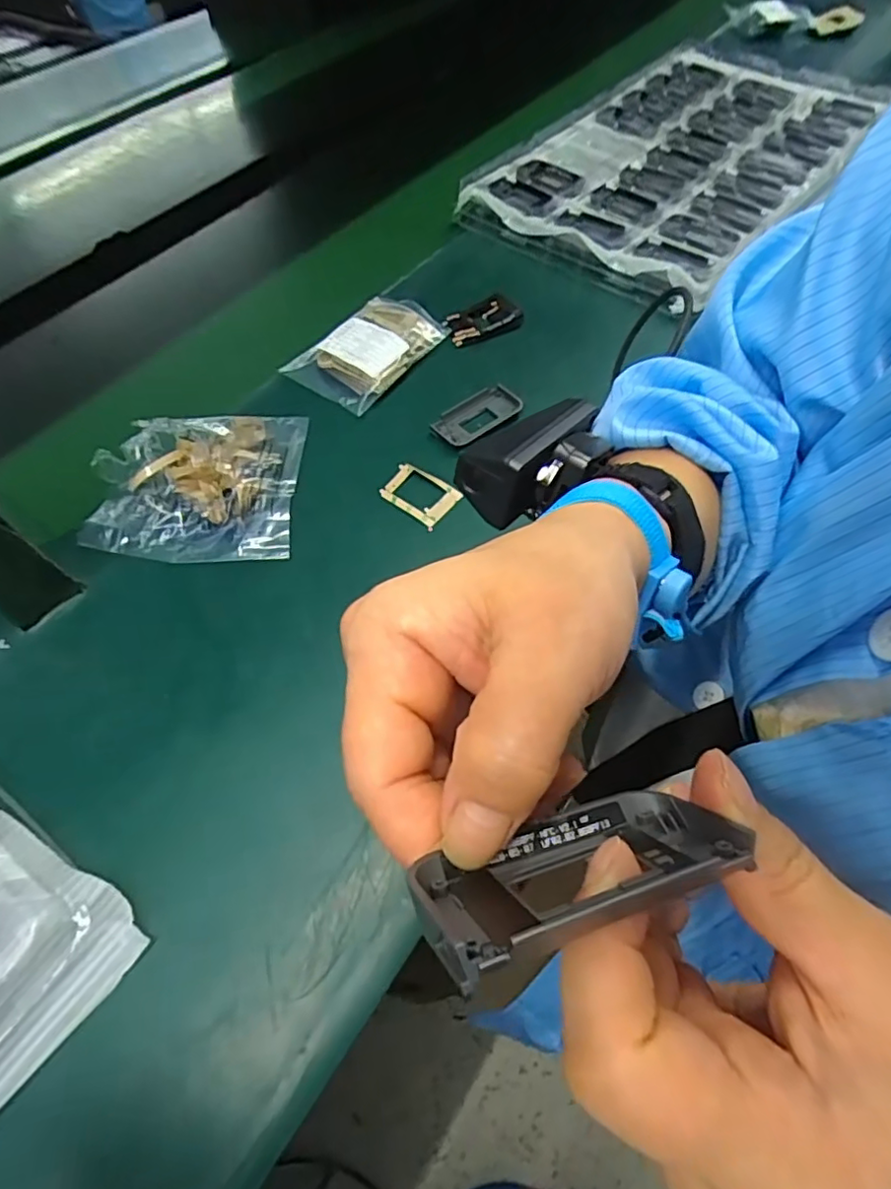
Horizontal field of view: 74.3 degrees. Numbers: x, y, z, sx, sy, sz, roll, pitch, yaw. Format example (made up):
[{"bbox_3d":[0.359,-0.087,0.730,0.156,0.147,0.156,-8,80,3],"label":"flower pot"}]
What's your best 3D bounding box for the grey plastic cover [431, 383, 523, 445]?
[{"bbox_3d":[0.025,-0.149,0.484,0.074,0.008,0.039,-33,61,-17],"label":"grey plastic cover"}]

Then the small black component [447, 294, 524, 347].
[{"bbox_3d":[0.034,-0.256,0.546,0.074,0.005,0.046,-27,60,-14],"label":"small black component"}]

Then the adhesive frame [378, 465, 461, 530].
[{"bbox_3d":[-0.019,-0.077,0.443,0.053,0.004,0.040,32,64,21],"label":"adhesive frame"}]

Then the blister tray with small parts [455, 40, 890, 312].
[{"bbox_3d":[0.296,-0.522,0.693,0.303,0.044,0.562,33,65,22],"label":"blister tray with small parts"}]

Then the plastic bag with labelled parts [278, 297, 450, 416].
[{"bbox_3d":[-0.067,-0.219,0.518,0.085,0.015,0.131,30,64,20],"label":"plastic bag with labelled parts"}]

